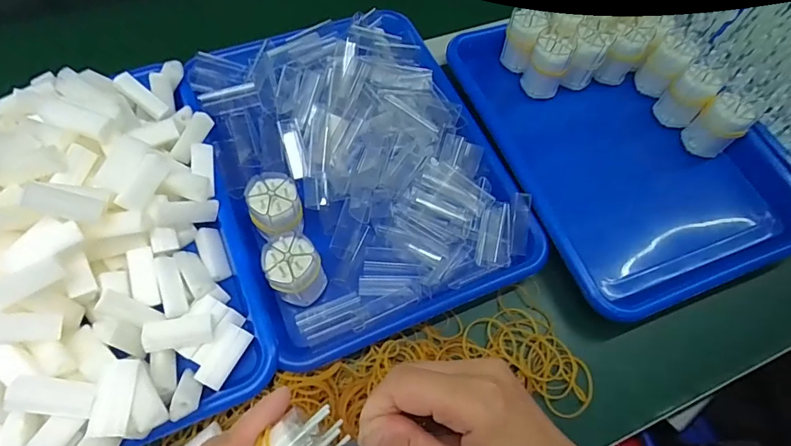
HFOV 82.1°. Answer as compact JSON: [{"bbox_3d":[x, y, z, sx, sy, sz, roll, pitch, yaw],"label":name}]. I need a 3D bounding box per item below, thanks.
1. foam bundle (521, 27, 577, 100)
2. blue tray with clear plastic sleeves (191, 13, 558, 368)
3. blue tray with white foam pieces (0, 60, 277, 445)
[{"bbox_3d":[0.156,-0.161,0.463,0.039,0.061,0.033,19,63,6],"label":"foam bundle"},{"bbox_3d":[-0.034,-0.063,0.406,0.237,0.057,0.310,-20,66,-14],"label":"blue tray with clear plastic sleeves"},{"bbox_3d":[-0.244,0.015,0.320,0.234,0.081,0.300,-18,66,-13],"label":"blue tray with white foam pieces"}]

